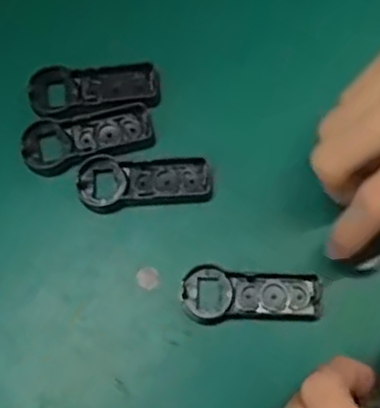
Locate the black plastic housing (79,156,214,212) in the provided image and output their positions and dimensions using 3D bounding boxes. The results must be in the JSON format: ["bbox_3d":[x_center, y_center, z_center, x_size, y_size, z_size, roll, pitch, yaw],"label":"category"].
[{"bbox_3d":[-0.019,-0.009,0.302,0.055,0.006,0.021,-4,74,2],"label":"black plastic housing"}]

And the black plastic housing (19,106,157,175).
[{"bbox_3d":[-0.043,-0.027,0.306,0.056,0.009,0.020,-11,74,0],"label":"black plastic housing"}]

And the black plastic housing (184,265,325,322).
[{"bbox_3d":[0.024,0.036,0.287,0.054,0.004,0.022,-1,74,3],"label":"black plastic housing"}]

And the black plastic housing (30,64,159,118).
[{"bbox_3d":[-0.042,-0.050,0.311,0.055,0.009,0.021,-2,74,3],"label":"black plastic housing"}]

